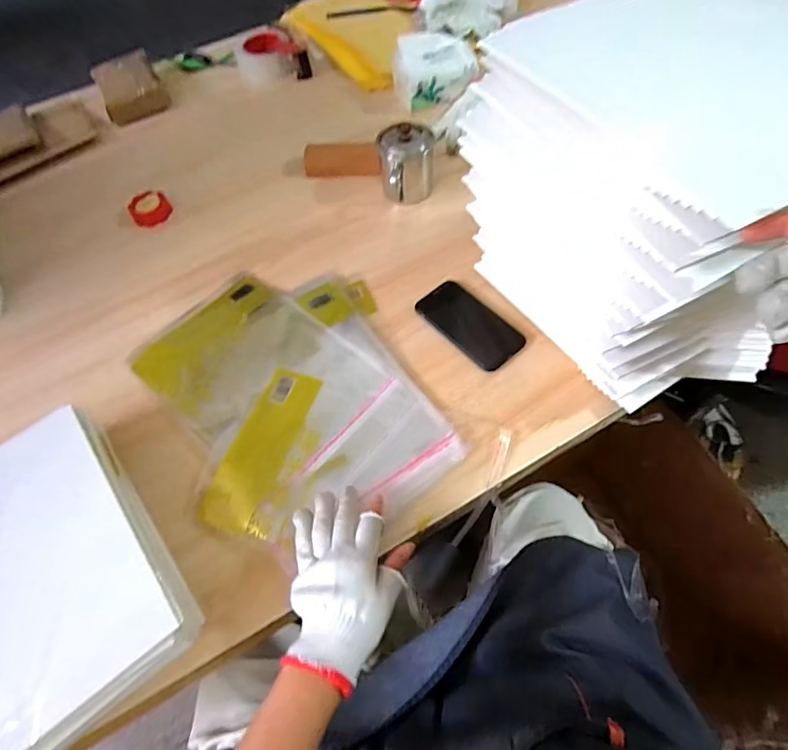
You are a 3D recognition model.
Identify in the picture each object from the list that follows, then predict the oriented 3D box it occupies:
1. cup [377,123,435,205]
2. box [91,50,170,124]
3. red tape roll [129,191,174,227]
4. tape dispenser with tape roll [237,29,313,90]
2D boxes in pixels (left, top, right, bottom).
[{"bbox_3d":[0.023,-0.333,0.748,0.089,0.095,0.088,-18,62,-6],"label":"cup"},{"bbox_3d":[-0.525,-0.569,0.947,0.120,0.067,0.116,-29,61,-12],"label":"box"},{"bbox_3d":[-0.416,-0.287,0.809,0.066,0.021,0.067,-1,61,3],"label":"red tape roll"},{"bbox_3d":[-0.254,-0.661,0.986,0.149,0.053,0.111,-12,59,-2],"label":"tape dispenser with tape roll"}]

